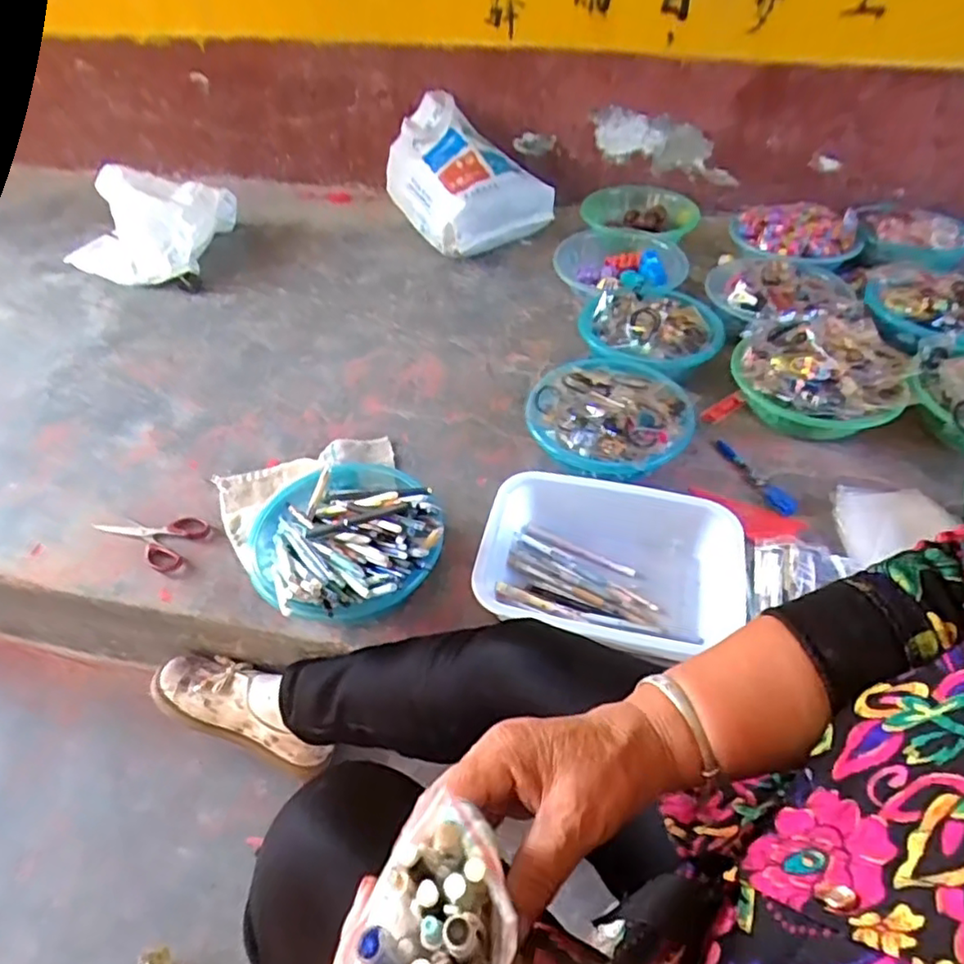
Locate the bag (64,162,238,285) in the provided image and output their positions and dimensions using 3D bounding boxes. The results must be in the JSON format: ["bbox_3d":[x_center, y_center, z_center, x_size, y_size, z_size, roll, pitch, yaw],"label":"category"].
[{"bbox_3d":[-0.731,-0.552,1.369,0.323,0.127,0.277,7,47,7],"label":"bag"}]

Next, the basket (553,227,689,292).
[{"bbox_3d":[0.262,-0.405,1.206,0.237,0.077,0.233,14,48,13],"label":"basket"}]

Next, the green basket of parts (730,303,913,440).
[{"bbox_3d":[0.499,-0.157,0.943,0.235,0.110,0.238,33,55,27],"label":"green basket of parts"}]

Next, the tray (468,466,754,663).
[{"bbox_3d":[0.151,0.108,0.745,0.302,0.075,0.221,13,48,12],"label":"tray"}]

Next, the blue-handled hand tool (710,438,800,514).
[{"bbox_3d":[0.373,-0.009,0.879,0.033,0.008,0.148,-22,50,-19],"label":"blue-handled hand tool"}]

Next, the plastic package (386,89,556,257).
[{"bbox_3d":[-0.043,-0.695,1.424,0.268,0.204,0.353,-26,52,-22],"label":"plastic package"}]

